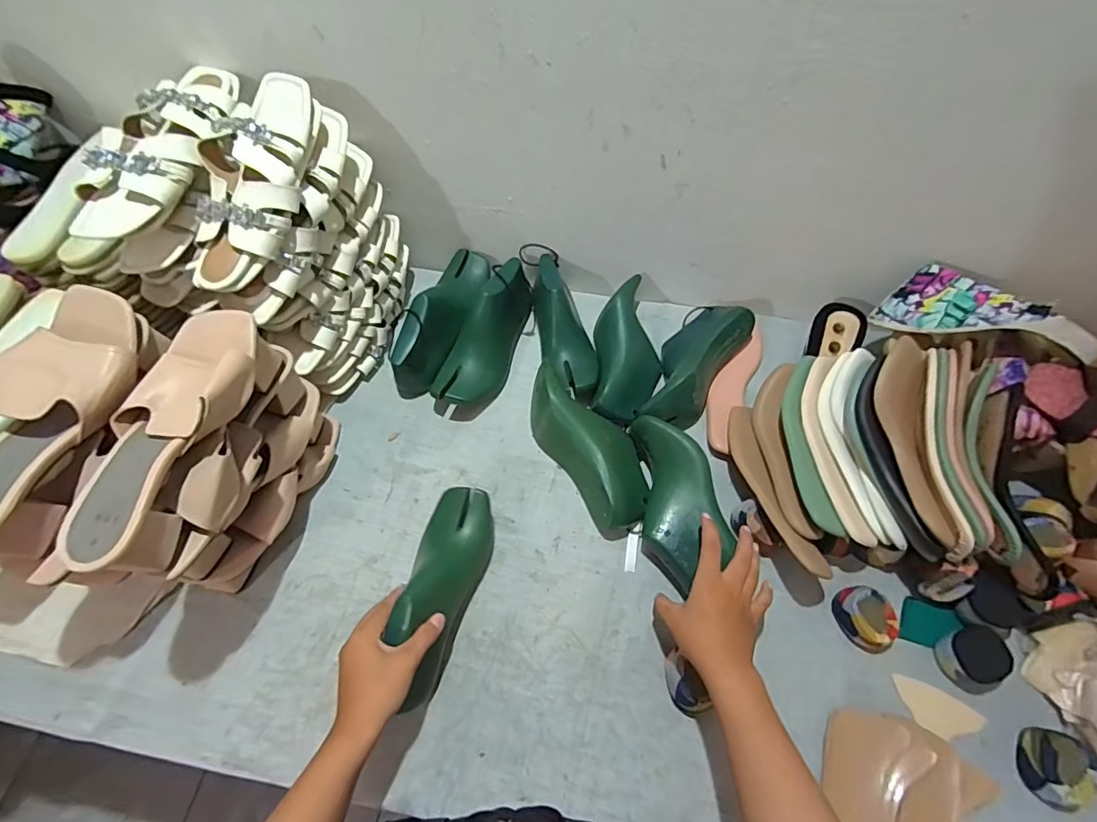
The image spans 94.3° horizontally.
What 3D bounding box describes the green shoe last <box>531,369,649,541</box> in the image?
[{"bbox_3d":[0.049,0.038,0.651,0.096,0.078,0.232,-29,65,-17],"label":"green shoe last"}]

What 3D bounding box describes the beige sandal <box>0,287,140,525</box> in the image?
[{"bbox_3d":[-0.432,0.002,0.431,0.090,0.066,0.227,14,62,8],"label":"beige sandal"}]

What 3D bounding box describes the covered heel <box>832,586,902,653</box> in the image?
[{"bbox_3d":[0.352,0.230,0.561,0.065,0.037,0.055,33,65,16],"label":"covered heel"}]

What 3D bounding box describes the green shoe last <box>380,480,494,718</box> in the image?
[{"bbox_3d":[-0.119,0.191,0.547,0.076,0.091,0.222,11,63,5],"label":"green shoe last"}]

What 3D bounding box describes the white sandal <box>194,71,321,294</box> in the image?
[{"bbox_3d":[-0.315,-0.246,0.536,0.104,0.050,0.248,12,82,5],"label":"white sandal"}]

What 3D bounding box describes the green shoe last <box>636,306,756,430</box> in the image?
[{"bbox_3d":[0.194,-0.066,0.696,0.094,0.070,0.214,32,66,16],"label":"green shoe last"}]

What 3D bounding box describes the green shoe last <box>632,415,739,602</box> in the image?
[{"bbox_3d":[0.149,0.102,0.598,0.081,0.068,0.192,-2,68,-3],"label":"green shoe last"}]

